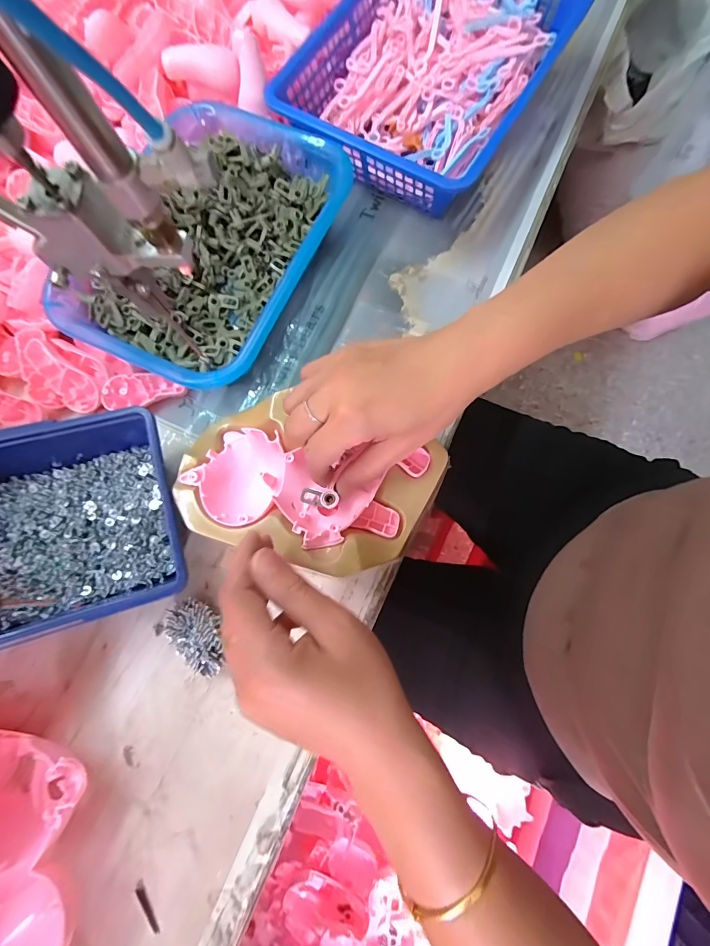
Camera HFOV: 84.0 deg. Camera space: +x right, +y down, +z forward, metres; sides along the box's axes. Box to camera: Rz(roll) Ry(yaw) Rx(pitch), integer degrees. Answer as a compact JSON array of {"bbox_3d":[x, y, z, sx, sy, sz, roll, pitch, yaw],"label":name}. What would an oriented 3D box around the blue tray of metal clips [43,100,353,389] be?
[{"bbox_3d":[-0.128,-0.197,0.348,0.180,0.055,0.253,25,77,6],"label":"blue tray of metal clips"}]

